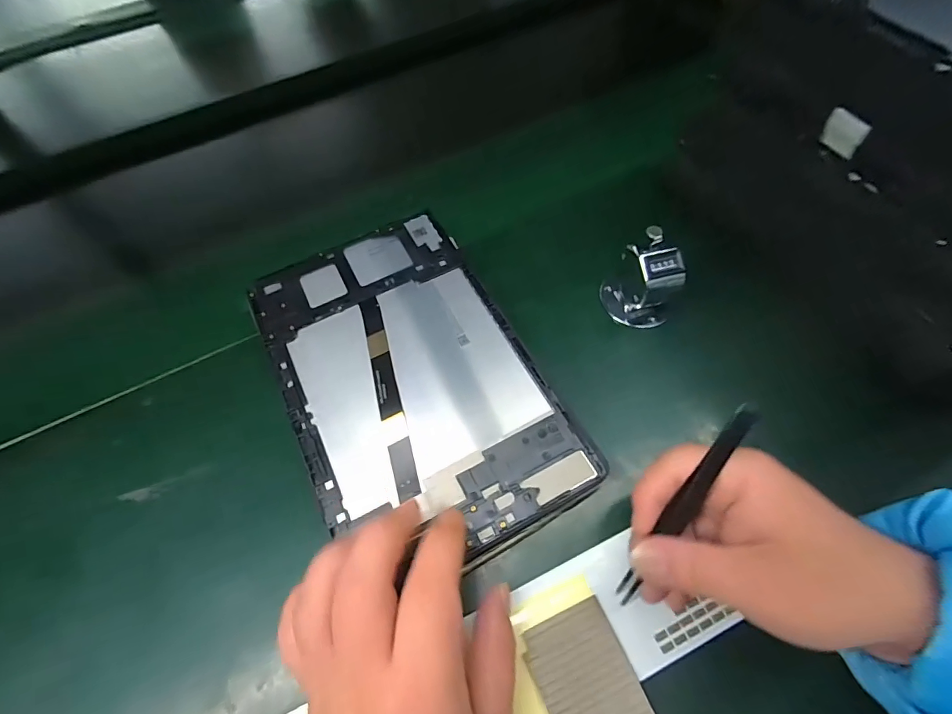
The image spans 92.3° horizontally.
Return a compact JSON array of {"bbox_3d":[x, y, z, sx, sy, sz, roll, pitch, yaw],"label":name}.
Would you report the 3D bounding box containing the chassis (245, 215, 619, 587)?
[{"bbox_3d":[-0.045,0.009,0.295,0.148,0.010,0.238,-27,63,-10],"label":"chassis"}]

